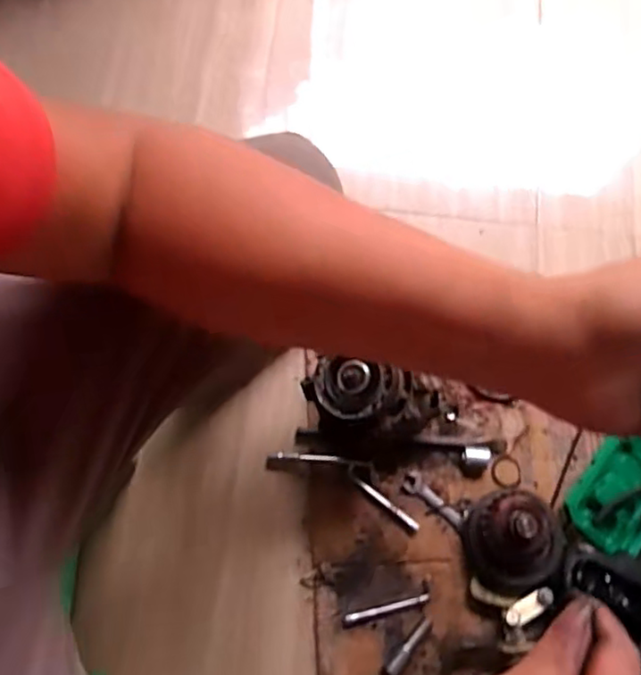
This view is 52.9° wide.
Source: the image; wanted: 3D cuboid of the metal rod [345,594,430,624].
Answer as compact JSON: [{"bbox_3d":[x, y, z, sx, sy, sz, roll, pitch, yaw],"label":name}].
[{"bbox_3d":[0.080,0.323,0.765,0.104,0.006,0.011,-13,76,-5],"label":"metal rod"}]

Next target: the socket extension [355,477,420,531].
[{"bbox_3d":[0.083,0.206,0.802,0.095,0.013,0.011,39,78,8],"label":"socket extension"}]

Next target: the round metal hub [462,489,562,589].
[{"bbox_3d":[0.221,0.232,0.750,0.098,0.092,0.106,0,75,-1],"label":"round metal hub"}]

